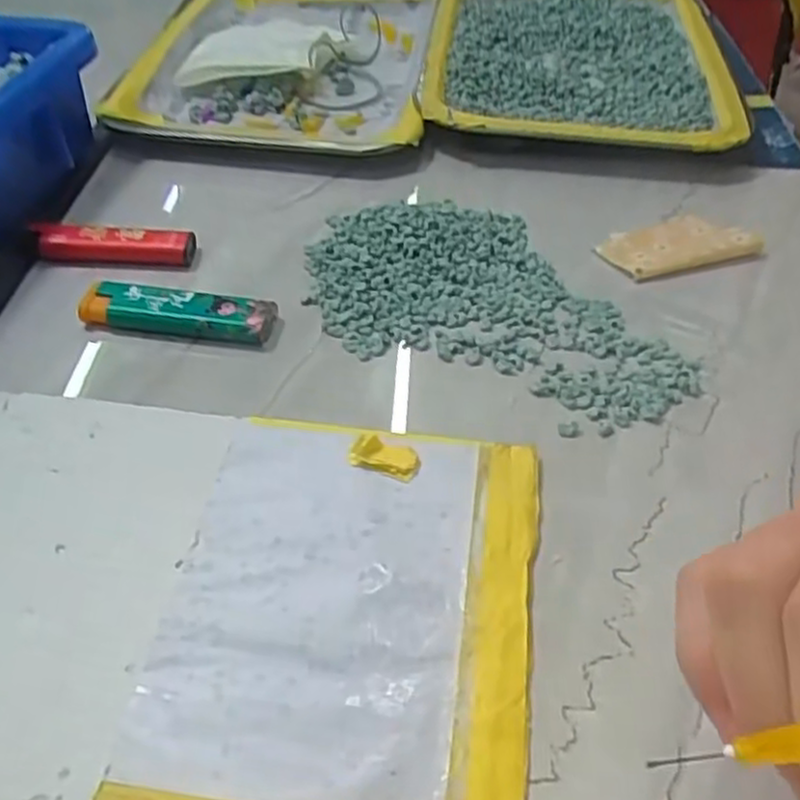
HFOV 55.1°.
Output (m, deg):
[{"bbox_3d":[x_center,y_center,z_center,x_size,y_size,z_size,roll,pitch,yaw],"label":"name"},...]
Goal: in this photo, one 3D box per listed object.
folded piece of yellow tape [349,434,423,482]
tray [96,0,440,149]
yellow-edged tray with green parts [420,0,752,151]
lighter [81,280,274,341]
[{"bbox_3d":[-0.005,0.019,0.270,0.024,0.007,0.013,14,45,11],"label":"folded piece of yellow tape"},{"bbox_3d":[-0.071,-0.234,0.513,0.177,0.022,0.268,5,44,2],"label":"tray"},{"bbox_3d":[0.117,-0.232,0.513,0.189,0.023,0.275,9,44,6],"label":"yellow-edged tray with green parts"},{"bbox_3d":[-0.095,-0.037,0.328,0.084,0.011,0.022,7,44,4],"label":"lighter"}]

